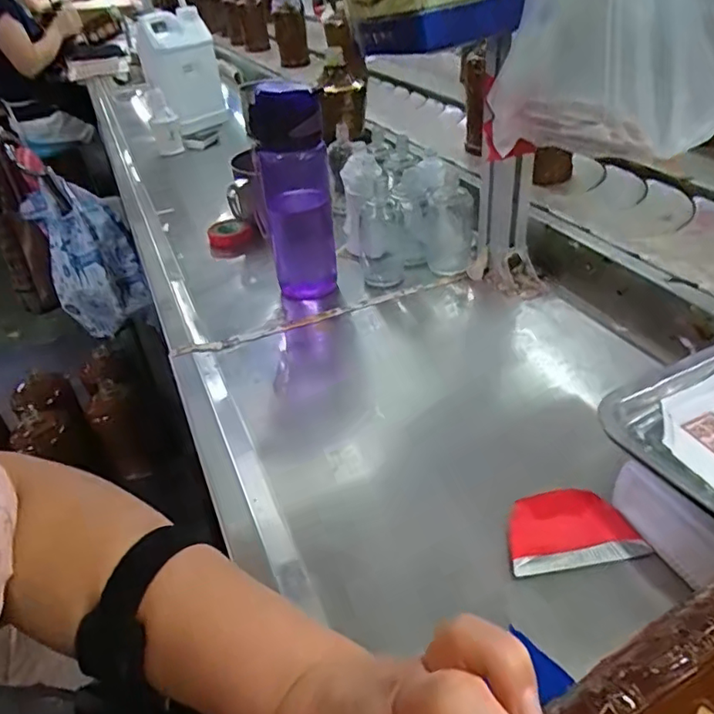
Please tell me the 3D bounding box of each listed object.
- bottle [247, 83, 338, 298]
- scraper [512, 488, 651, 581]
[{"bbox_3d":[-0.069,-0.181,0.633,0.078,0.227,0.074,-10,38,-4],"label":"bottle"},{"bbox_3d":[0.144,0.117,0.384,0.088,0.014,0.052,-8,38,-2],"label":"scraper"}]

